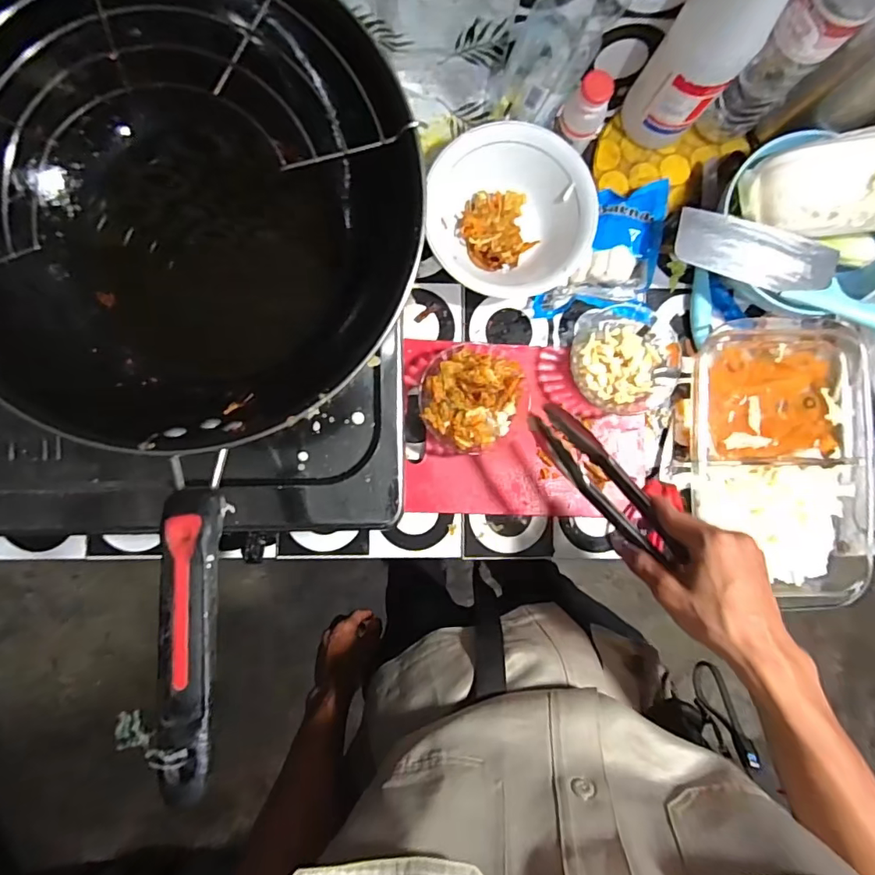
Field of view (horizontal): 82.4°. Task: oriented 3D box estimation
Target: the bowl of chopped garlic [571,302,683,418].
[{"bbox_3d":[0.197,-0.079,0.523,0.122,0.049,0.106,-7,90,-2],"label":"bowl of chopped garlic"}]

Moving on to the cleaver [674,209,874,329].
[{"bbox_3d":[0.349,-0.153,0.475,0.251,0.034,0.052,25,89,-1],"label":"cleaver"}]

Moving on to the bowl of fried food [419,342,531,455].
[{"bbox_3d":[0.041,-0.038,0.504,0.114,0.065,0.107,0,90,-2],"label":"bowl of fried food"}]

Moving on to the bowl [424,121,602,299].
[{"bbox_3d":[0.072,-0.225,0.511,0.160,0.052,0.157,0,90,-2],"label":"bowl"}]

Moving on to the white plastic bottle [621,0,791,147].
[{"bbox_3d":[0.231,-0.336,0.411,0.071,0.246,0.057,43,89,-1],"label":"white plastic bottle"}]

